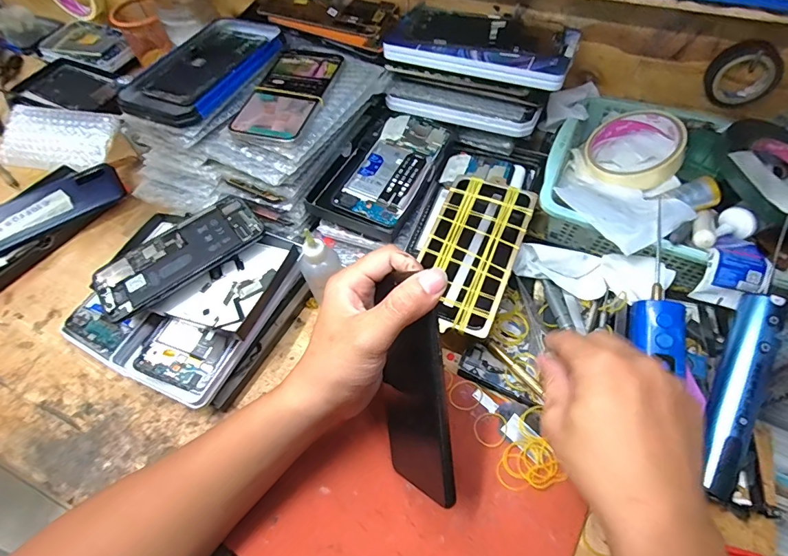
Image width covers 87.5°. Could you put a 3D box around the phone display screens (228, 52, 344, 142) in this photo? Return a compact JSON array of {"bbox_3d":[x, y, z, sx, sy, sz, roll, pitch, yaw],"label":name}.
[{"bbox_3d":[-0.106,-0.188,0.416,0.069,0.011,0.136,13,59,12],"label":"phone display screens"}]

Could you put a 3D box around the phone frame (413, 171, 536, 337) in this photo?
[{"bbox_3d":[0.072,-0.028,0.388,0.083,0.007,0.160,20,67,15],"label":"phone frame"}]

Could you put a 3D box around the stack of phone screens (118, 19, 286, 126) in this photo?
[{"bbox_3d":[-0.194,-0.225,0.436,0.098,0.021,0.181,19,61,16],"label":"stack of phone screens"}]

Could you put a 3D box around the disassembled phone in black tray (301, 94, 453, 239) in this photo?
[{"bbox_3d":[-0.010,-0.122,0.452,0.106,0.021,0.175,18,60,15],"label":"disassembled phone in black tray"}]

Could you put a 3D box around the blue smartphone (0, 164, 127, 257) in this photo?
[{"bbox_3d":[-0.415,-0.085,0.491,0.165,0.015,0.076,-36,75,-23],"label":"blue smartphone"}]

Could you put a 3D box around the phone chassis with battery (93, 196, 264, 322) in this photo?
[{"bbox_3d":[-0.207,-0.023,0.399,0.154,0.010,0.073,-37,64,-17],"label":"phone chassis with battery"}]

